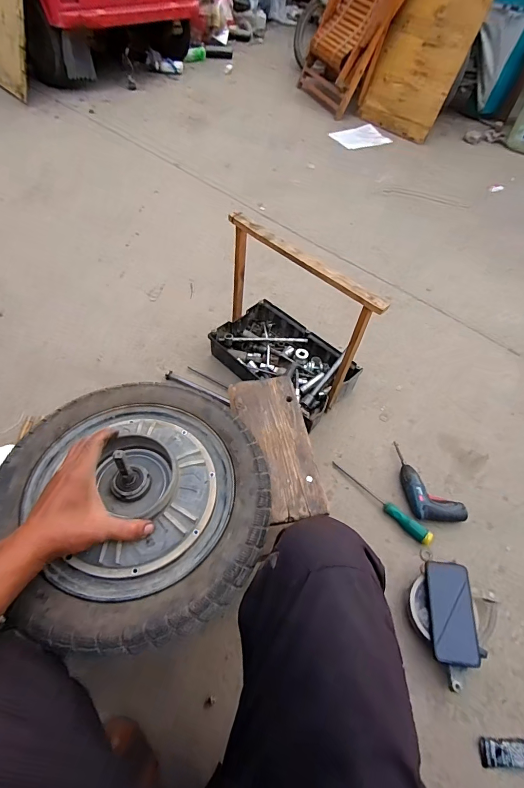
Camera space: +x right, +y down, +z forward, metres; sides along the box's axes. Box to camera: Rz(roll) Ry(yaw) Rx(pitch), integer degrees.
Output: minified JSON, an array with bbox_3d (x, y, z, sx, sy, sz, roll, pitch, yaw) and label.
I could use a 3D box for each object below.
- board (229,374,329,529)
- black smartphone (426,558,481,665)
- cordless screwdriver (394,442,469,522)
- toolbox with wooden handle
[{"bbox_3d":[0.029,0.081,0.632,0.109,0.019,0.259,-11,56,-12],"label":"board"},{"bbox_3d":[0.353,0.401,0.699,0.078,0.013,0.165,2,52,11],"label":"black smartphone"},{"bbox_3d":[0.361,0.212,0.874,0.106,0.040,0.221,-26,60,-19],"label":"cordless screwdriver"},{"bbox_3d":[0.074,-0.172,0.915,0.388,0.392,0.228,36,61,20],"label":"toolbox with wooden handle"}]

